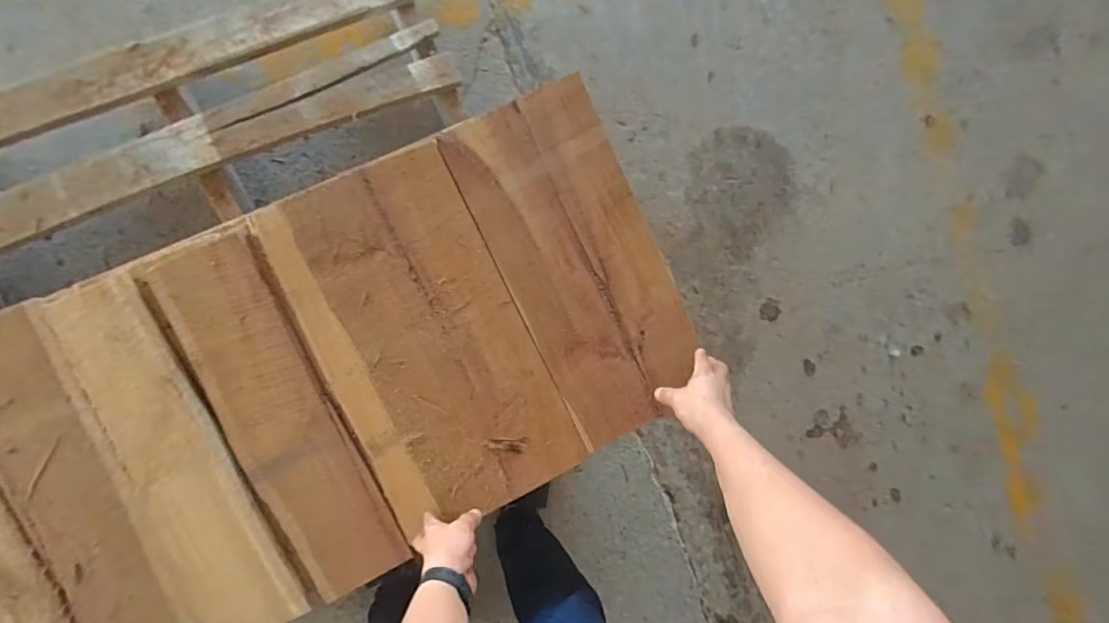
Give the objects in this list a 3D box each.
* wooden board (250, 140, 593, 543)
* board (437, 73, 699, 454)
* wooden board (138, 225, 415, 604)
[{"bbox_3d":[-0.179,0.047,0.688,0.271,0.022,0.491,-27,94,-9],"label":"wooden board"},{"bbox_3d":[0.045,-0.066,0.721,0.228,0.017,0.495,-24,94,-9],"label":"board"},{"bbox_3d":[-0.360,0.145,0.660,0.133,0.018,0.491,-27,94,-9],"label":"wooden board"}]

